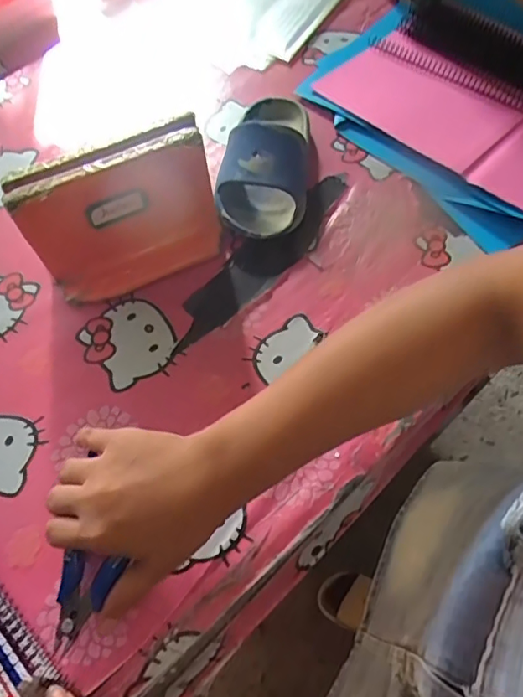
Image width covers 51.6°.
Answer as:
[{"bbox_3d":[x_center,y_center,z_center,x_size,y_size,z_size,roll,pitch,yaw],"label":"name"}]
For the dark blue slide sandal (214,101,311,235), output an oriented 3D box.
[{"bbox_3d":[0.004,-0.189,0.519,0.084,0.056,0.175,2,63,3],"label":"dark blue slide sandal"}]

